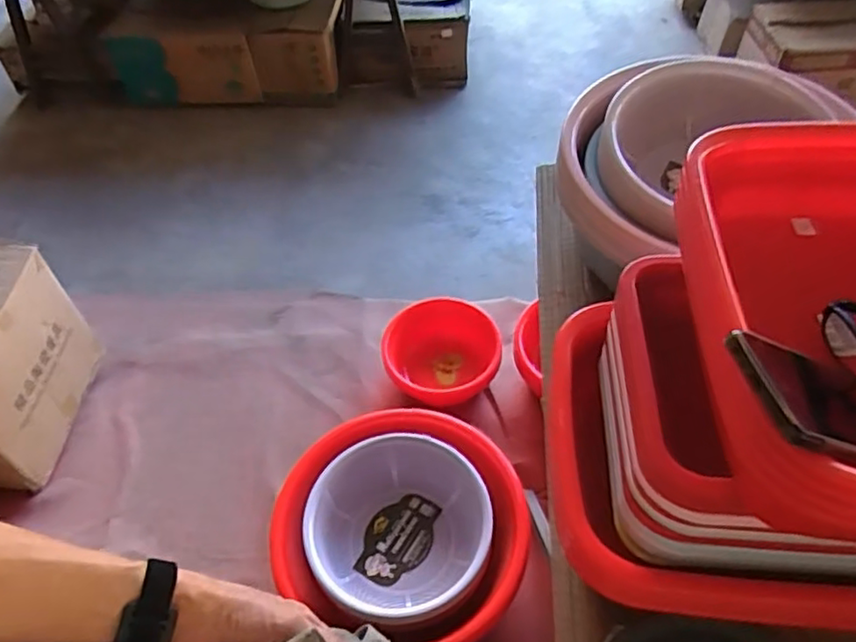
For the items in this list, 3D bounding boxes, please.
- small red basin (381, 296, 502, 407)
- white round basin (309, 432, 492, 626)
[{"bbox_3d":[0.035,0.096,1.646,0.294,0.139,0.300,-1,51,2],"label":"small red basin"},{"bbox_3d":[-0.056,0.402,1.250,0.341,0.110,0.346,-1,54,2],"label":"white round basin"}]

